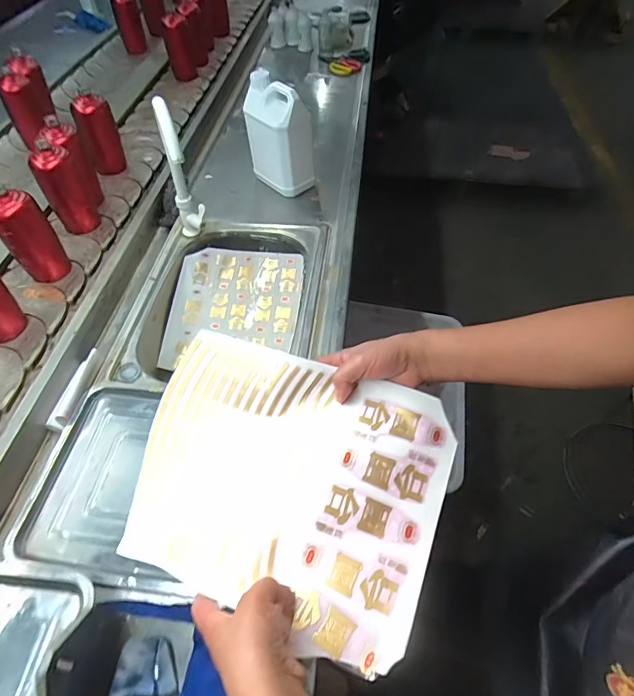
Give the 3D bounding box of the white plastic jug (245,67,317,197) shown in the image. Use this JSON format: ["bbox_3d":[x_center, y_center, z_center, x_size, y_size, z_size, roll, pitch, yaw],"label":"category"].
[{"bbox_3d":[-0.084,-0.483,1.003,0.101,0.228,0.161,-39,63,-23],"label":"white plastic jug"}]

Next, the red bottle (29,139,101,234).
[{"bbox_3d":[-0.518,-0.324,0.898,0.074,0.174,0.060,-22,57,-14],"label":"red bottle"}]

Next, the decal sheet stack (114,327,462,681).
[{"bbox_3d":[-0.046,0.131,0.446,0.332,0.091,0.240,17,53,13],"label":"decal sheet stack"}]

